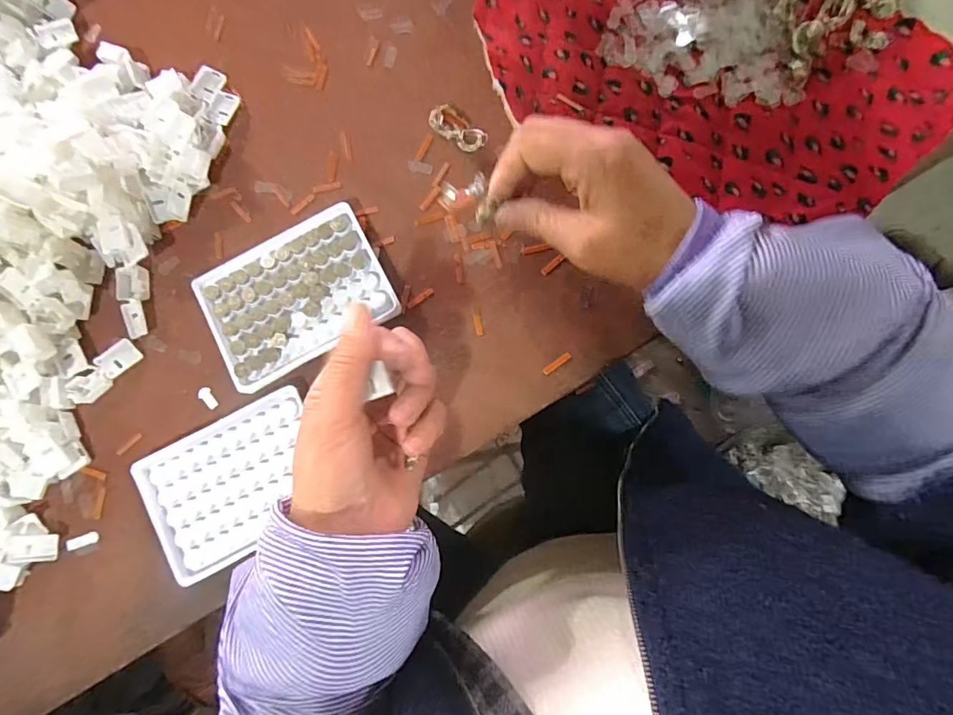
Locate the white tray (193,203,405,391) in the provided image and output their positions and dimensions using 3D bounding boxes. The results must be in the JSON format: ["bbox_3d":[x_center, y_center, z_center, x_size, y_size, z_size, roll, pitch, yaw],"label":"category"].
[{"bbox_3d":[-0.133,-0.045,0.349,0.130,0.017,0.096,-27,81,1],"label":"white tray"}]

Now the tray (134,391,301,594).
[{"bbox_3d":[-0.172,0.091,0.337,0.125,0.010,0.096,-27,81,1],"label":"tray"}]

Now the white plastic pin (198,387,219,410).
[{"bbox_3d":[-0.201,0.031,0.351,0.009,0.004,0.019,-36,81,0],"label":"white plastic pin"}]

